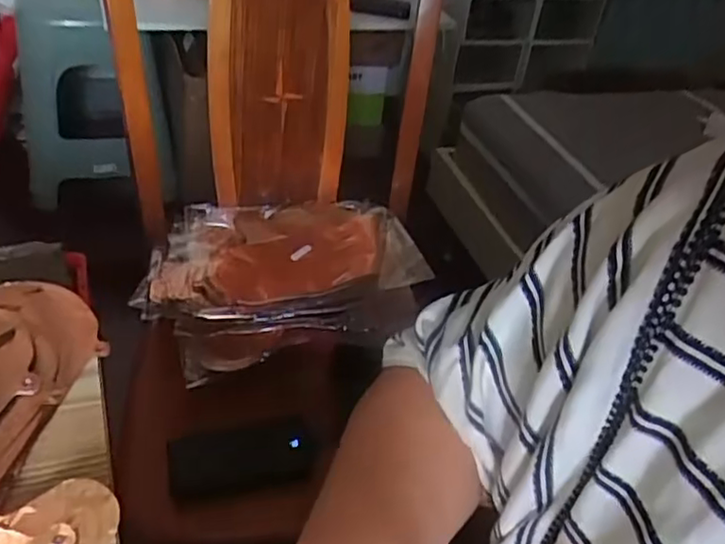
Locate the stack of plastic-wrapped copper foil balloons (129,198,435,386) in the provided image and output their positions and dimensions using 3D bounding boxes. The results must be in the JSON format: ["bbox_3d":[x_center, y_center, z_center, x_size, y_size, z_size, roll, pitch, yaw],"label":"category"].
[{"bbox_3d":[-0.106,-0.001,0.890,0.355,0.071,0.270,-3,40,-13],"label":"stack of plastic-wrapped copper foil balloons"}]

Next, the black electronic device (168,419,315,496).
[{"bbox_3d":[-0.139,0.208,0.753,0.154,0.018,0.067,-3,40,-12],"label":"black electronic device"}]

